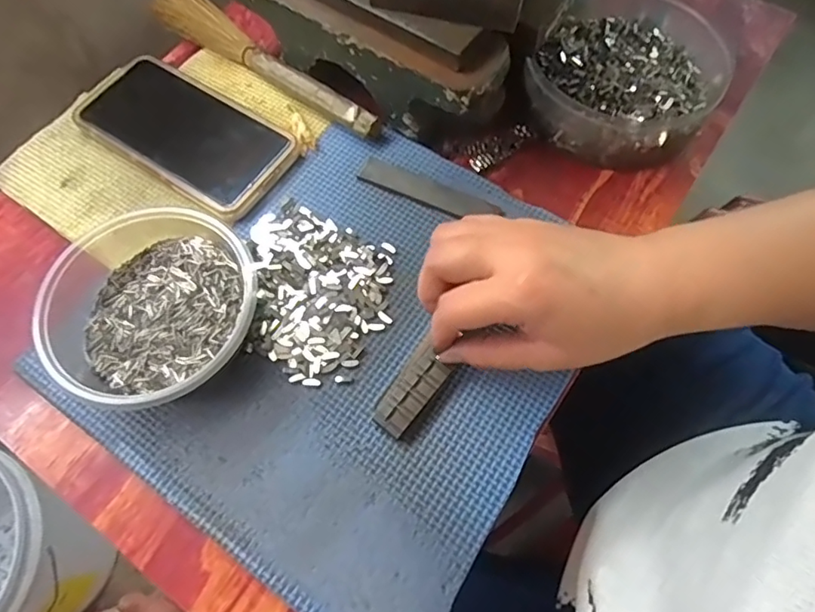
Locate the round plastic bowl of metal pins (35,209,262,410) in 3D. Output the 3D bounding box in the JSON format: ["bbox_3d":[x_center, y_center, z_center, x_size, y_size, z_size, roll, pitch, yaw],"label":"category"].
[{"bbox_3d":[-0.148,0.002,0.309,0.117,0.055,0.110,0,65,0],"label":"round plastic bowl of metal pins"}]

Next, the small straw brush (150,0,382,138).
[{"bbox_3d":[-0.114,-0.186,0.409,0.230,0.021,0.037,40,72,17],"label":"small straw brush"}]

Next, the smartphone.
[{"bbox_3d":[-0.155,-0.121,0.384,0.155,0.012,0.076,32,70,14],"label":"smartphone"}]

